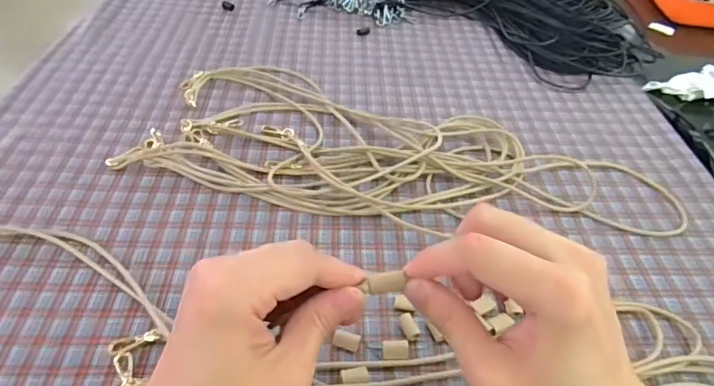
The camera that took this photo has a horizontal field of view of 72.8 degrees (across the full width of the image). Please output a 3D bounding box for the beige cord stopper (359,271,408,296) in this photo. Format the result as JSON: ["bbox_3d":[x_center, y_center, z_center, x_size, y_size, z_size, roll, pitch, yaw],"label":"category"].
[{"bbox_3d":[0.014,0.050,0.267,0.022,0.009,0.008,-6,44,-7],"label":"beige cord stopper"}]

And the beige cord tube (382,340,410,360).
[{"bbox_3d":[0.031,0.122,0.379,0.021,0.006,0.014,0,44,-1],"label":"beige cord tube"}]

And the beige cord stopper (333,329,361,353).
[{"bbox_3d":[-0.008,0.117,0.381,0.020,0.009,0.013,12,45,7],"label":"beige cord stopper"}]

